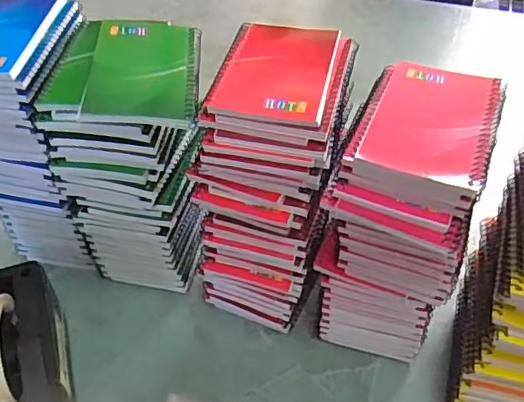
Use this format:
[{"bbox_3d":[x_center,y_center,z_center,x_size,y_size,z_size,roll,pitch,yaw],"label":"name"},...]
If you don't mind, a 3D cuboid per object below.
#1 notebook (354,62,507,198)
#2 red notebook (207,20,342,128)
[{"bbox_3d":[0.125,-0.058,0.406,0.083,0.014,0.129,17,48,17],"label":"notebook"},{"bbox_3d":[0.012,-0.104,0.433,0.084,0.006,0.126,8,46,9],"label":"red notebook"}]

